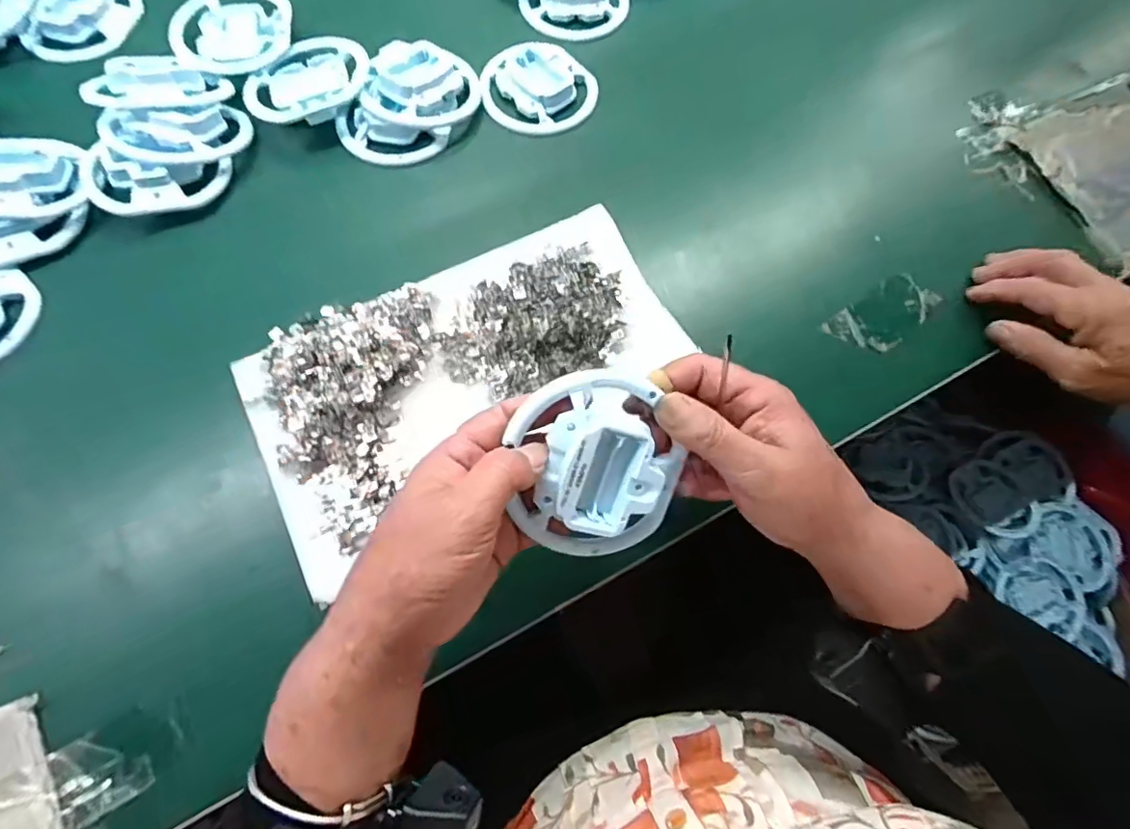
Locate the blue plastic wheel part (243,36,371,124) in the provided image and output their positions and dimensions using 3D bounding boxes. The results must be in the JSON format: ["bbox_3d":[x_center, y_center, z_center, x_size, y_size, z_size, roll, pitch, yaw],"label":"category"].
[{"bbox_3d":[-0.217,-0.282,0.471,0.102,0.026,0.082,-24,74,-10],"label":"blue plastic wheel part"}]

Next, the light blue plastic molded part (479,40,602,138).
[{"bbox_3d":[-0.021,-0.289,0.491,0.097,0.019,0.085,-17,73,-7],"label":"light blue plastic molded part"}]

